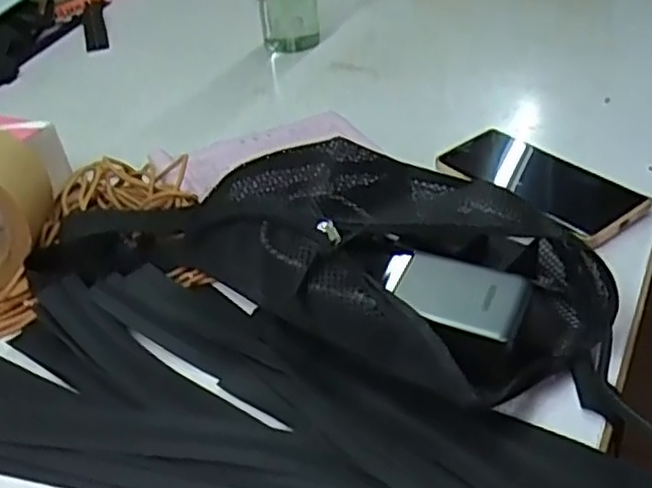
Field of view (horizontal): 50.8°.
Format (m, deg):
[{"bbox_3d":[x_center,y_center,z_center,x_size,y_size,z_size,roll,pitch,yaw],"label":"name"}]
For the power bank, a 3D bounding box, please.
[{"bbox_3d":[0.072,0.029,0.407,0.085,0.015,0.049,15,42,25],"label":"power bank"}]

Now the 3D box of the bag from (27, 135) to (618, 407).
[{"bbox_3d":[-0.002,-0.003,0.476,0.377,0.062,0.193,11,40,21],"label":"bag"}]

